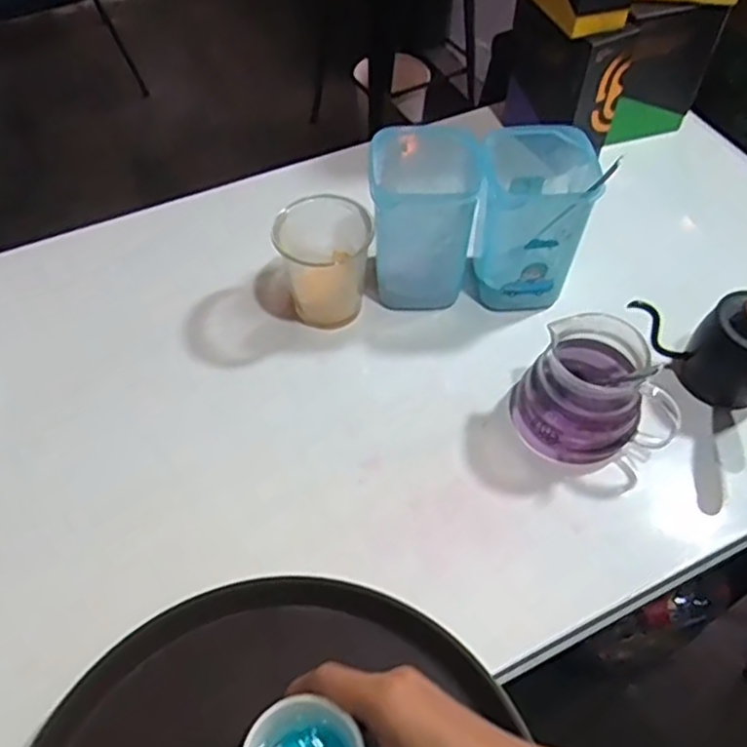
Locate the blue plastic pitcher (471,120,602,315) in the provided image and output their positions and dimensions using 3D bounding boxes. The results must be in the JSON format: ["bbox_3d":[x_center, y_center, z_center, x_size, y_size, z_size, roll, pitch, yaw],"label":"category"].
[{"bbox_3d":[0.149,-0.140,0.661,0.098,0.152,0.097,5,54,4],"label":"blue plastic pitcher"}]

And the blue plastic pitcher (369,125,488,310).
[{"bbox_3d":[0.046,-0.139,0.665,0.100,0.147,0.085,-5,54,-3],"label":"blue plastic pitcher"}]

